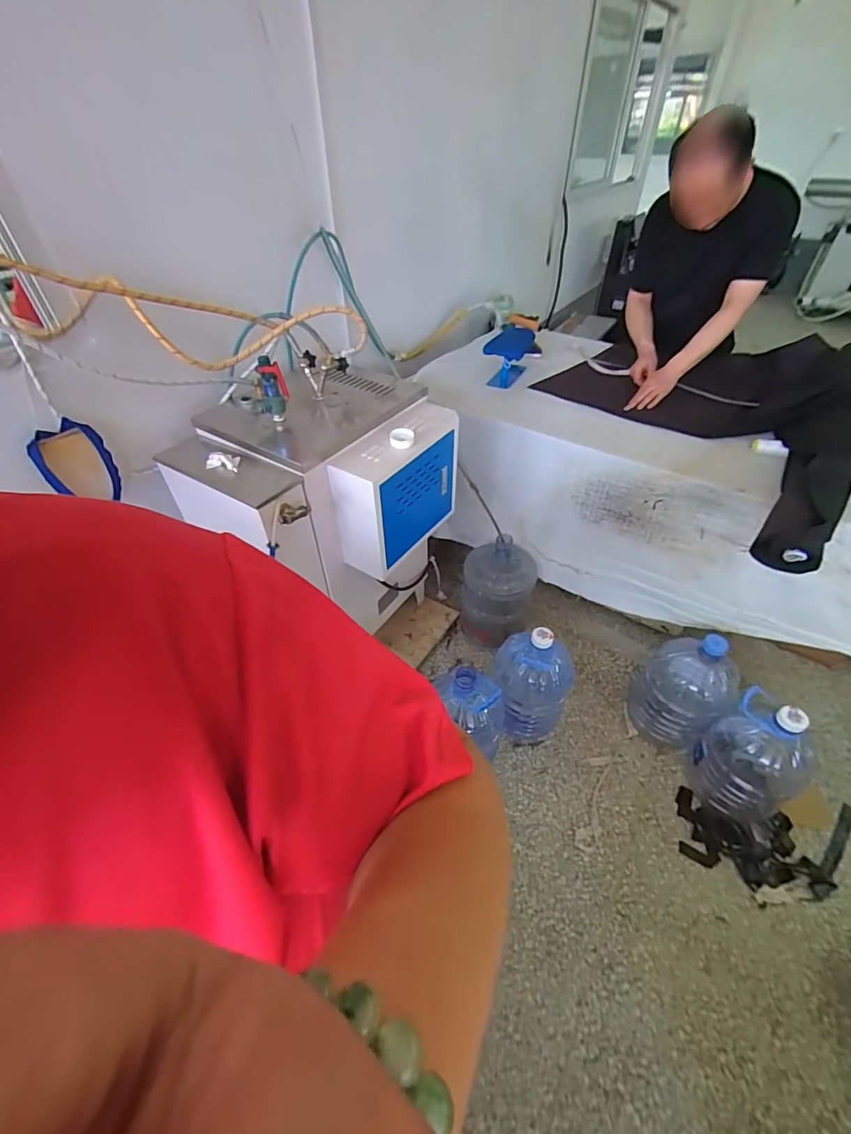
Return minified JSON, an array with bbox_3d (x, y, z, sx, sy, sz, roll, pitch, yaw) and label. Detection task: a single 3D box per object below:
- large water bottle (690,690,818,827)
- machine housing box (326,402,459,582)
[{"bbox_3d":[0.943,0.526,1.268,0.259,0.462,0.231,-19,45,-18],"label":"large water bottle"},{"bbox_3d":[-0.065,-0.223,1.252,0.157,0.320,0.413,26,50,24],"label":"machine housing box"}]

